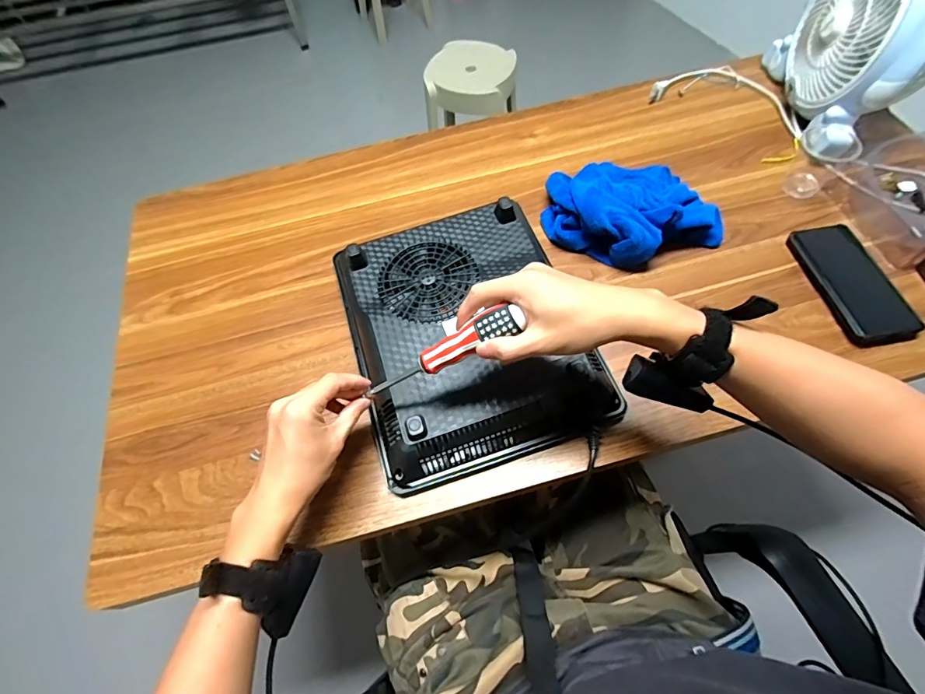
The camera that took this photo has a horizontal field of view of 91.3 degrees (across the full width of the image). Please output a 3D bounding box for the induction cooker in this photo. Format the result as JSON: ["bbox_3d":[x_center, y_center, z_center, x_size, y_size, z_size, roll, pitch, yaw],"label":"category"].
[{"bbox_3d":[0.001,-0.025,0.542,0.263,0.054,0.320,-18,63,-6],"label":"induction cooker"}]

